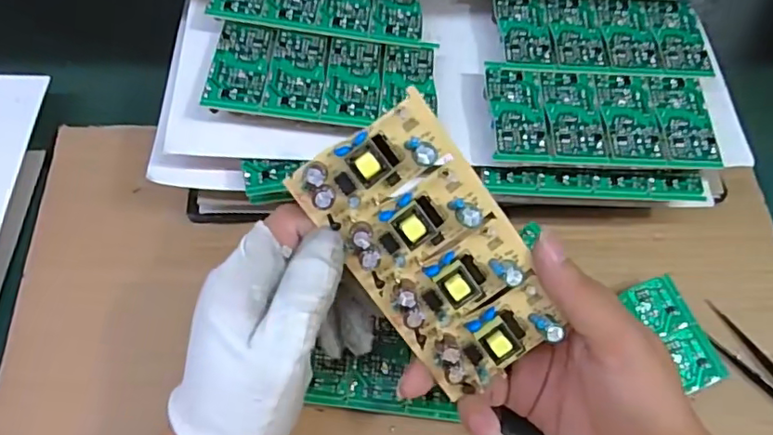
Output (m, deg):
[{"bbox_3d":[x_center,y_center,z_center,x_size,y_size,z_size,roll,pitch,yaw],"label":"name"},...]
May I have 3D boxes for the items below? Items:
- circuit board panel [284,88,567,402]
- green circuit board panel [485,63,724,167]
[{"bbox_3d":[0.023,0.017,0.264,0.072,0.017,0.131,-36,100,1],"label":"circuit board panel"},{"bbox_3d":[0.130,-0.062,0.350,0.133,0.006,0.067,1,63,-1],"label":"green circuit board panel"}]

